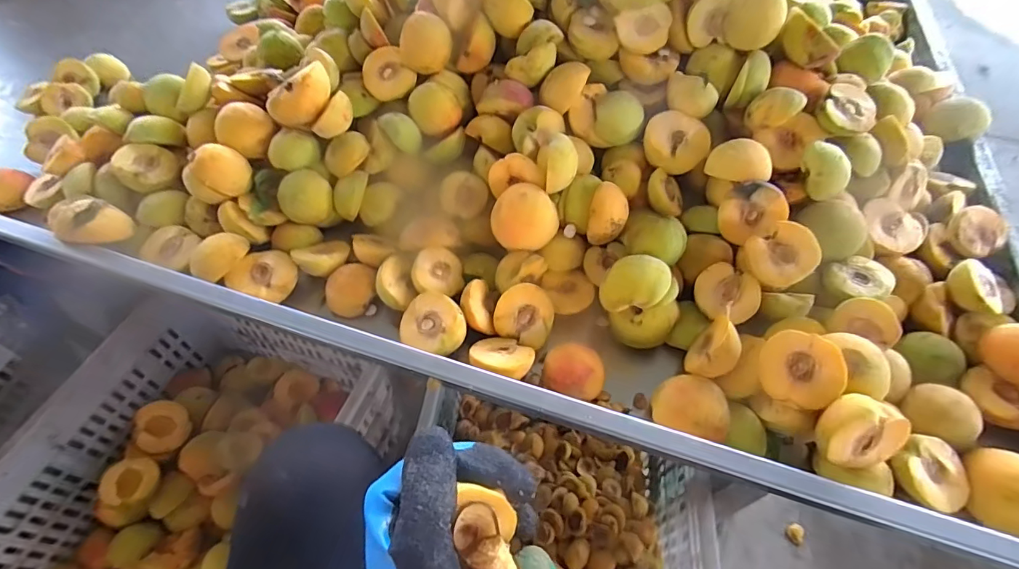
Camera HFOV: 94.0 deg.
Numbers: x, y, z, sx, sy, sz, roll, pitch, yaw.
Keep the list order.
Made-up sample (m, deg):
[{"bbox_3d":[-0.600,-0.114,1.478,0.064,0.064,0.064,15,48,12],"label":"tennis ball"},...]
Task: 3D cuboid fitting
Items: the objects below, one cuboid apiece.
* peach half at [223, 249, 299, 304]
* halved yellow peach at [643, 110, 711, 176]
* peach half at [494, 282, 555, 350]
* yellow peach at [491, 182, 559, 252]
[{"bbox_3d":[-0.264,-0.009,0.517,0.057,0.023,0.059,1,54,-1],"label":"peach half"},{"bbox_3d":[0.192,-0.161,0.555,0.071,0.039,0.070,0,81,3],"label":"halved yellow peach"},{"bbox_3d":[0.015,0.030,0.504,0.058,0.032,0.061,0,93,-3],"label":"peach half"},{"bbox_3d":[0.015,-0.072,0.519,0.063,0.055,0.054,-18,56,-14],"label":"yellow peach"}]

